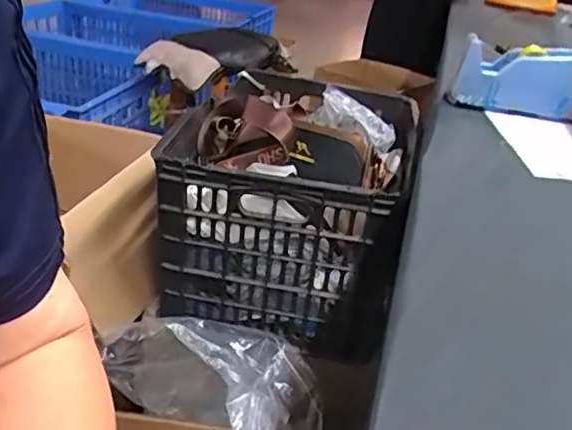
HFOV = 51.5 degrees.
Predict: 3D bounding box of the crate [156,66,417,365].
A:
[{"bbox_3d":[0.021,-0.040,1.004,0.359,0.271,0.490,12,29,9],"label":"crate"}]

